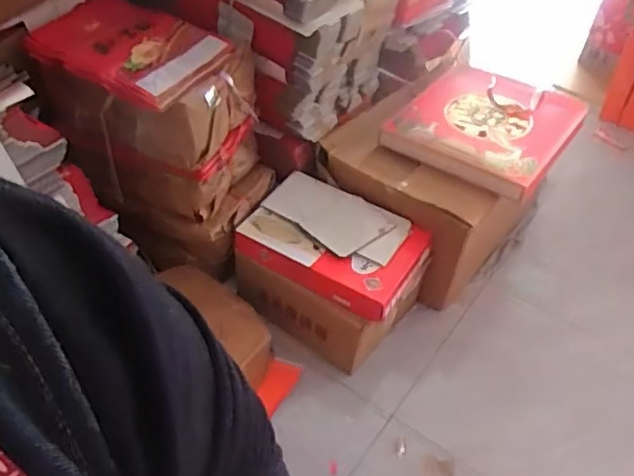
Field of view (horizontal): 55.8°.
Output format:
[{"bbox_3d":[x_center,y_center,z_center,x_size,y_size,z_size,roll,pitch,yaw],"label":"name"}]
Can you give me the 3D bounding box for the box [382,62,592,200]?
[{"bbox_3d":[0.483,-0.342,1.690,0.443,0.092,0.514,28,48,21],"label":"box"}]

